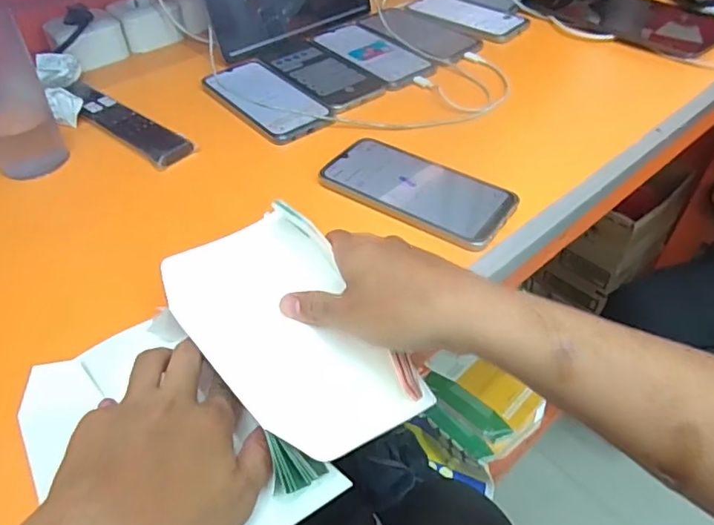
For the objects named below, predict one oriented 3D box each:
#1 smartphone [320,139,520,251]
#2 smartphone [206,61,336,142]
[{"bbox_3d":[0.052,-0.068,0.487,0.171,0.009,0.081,27,51,25],"label":"smartphone"},{"bbox_3d":[-0.103,-0.189,0.615,0.087,0.008,0.181,-29,51,-26],"label":"smartphone"}]

